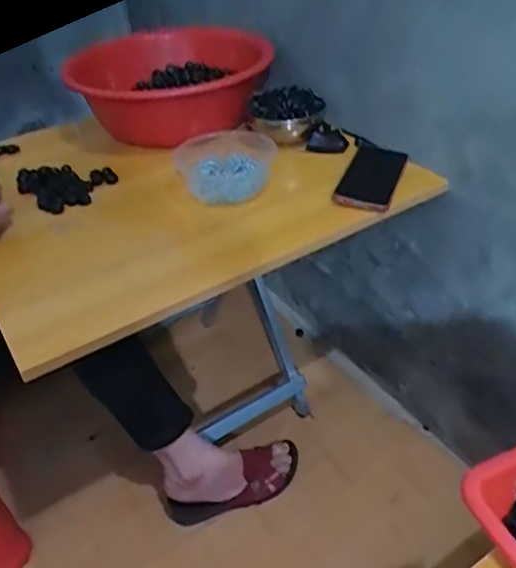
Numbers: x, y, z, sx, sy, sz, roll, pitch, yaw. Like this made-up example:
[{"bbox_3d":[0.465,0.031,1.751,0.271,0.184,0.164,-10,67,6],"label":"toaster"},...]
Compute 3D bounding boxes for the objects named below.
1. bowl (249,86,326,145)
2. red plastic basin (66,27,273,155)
[{"bbox_3d":[0.052,-0.281,0.966,0.124,0.064,0.141,-1,38,5],"label":"bowl"},{"bbox_3d":[-0.164,-0.391,1.100,0.367,0.124,0.372,-3,38,2],"label":"red plastic basin"}]

